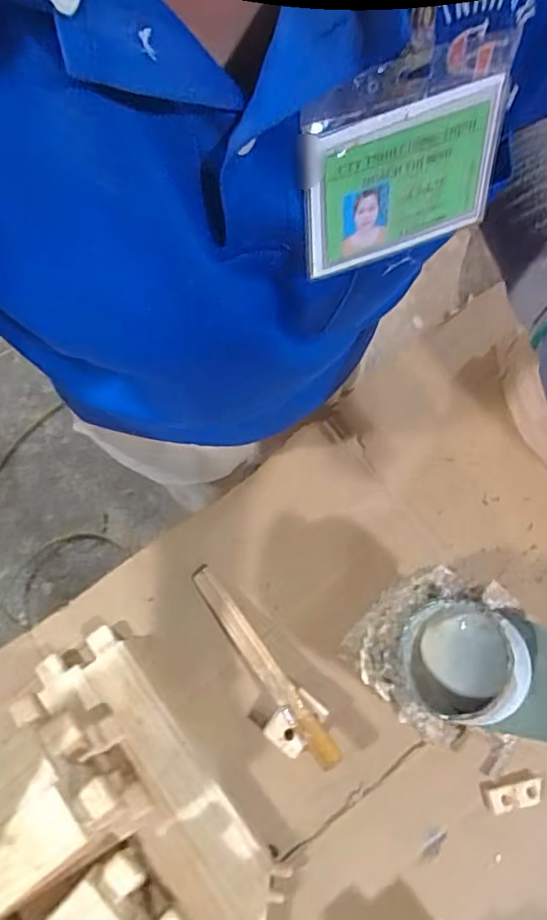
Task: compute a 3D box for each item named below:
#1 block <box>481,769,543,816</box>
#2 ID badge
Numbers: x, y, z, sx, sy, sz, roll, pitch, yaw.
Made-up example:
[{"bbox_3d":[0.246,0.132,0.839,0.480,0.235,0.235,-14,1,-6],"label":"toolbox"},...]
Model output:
[{"bbox_3d":[0.222,0.307,0.528,0.054,0.013,0.027,-12,74,-6],"label":"block"},{"bbox_3d":[0.058,-0.132,0.254,0.098,0.083,0.005,-23,51,-12],"label":"ID badge"}]

